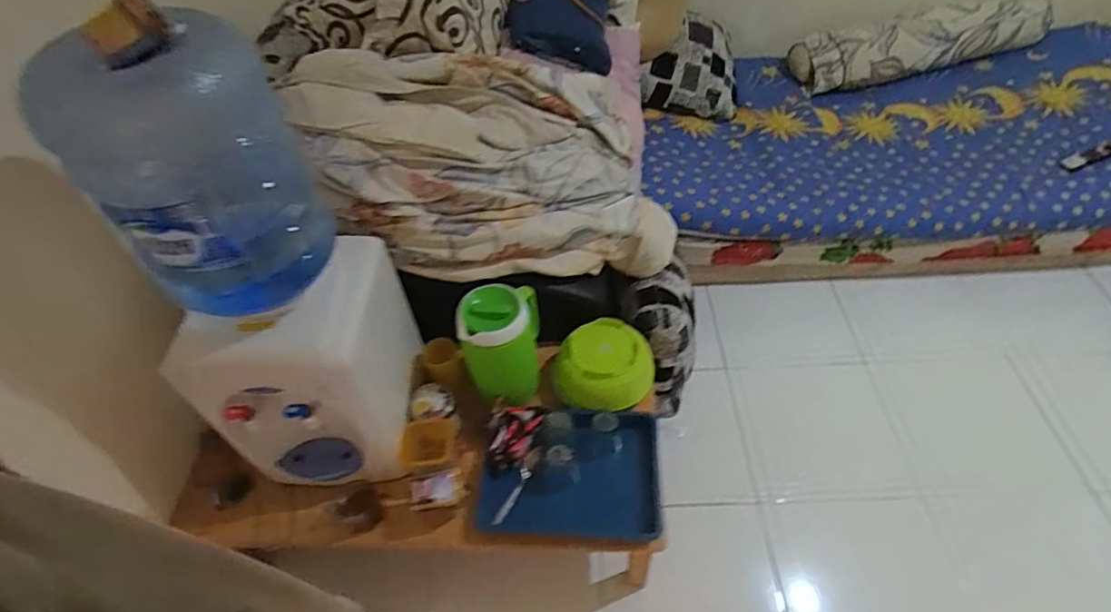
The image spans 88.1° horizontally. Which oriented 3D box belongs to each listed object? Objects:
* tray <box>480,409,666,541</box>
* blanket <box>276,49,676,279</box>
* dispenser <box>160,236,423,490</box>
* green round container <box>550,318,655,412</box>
[{"bbox_3d":[0.026,0.325,1.142,0.354,0.087,0.253,1,50,6],"label":"tray"},{"bbox_3d":[-0.118,-0.303,1.253,0.755,0.474,0.402,-15,50,-8],"label":"blanket"},{"bbox_3d":[-0.458,0.105,1.108,0.313,0.407,0.317,-3,50,3],"label":"dispenser"},{"bbox_3d":[0.097,0.134,1.258,0.210,0.099,0.176,-13,50,-6],"label":"green round container"}]

